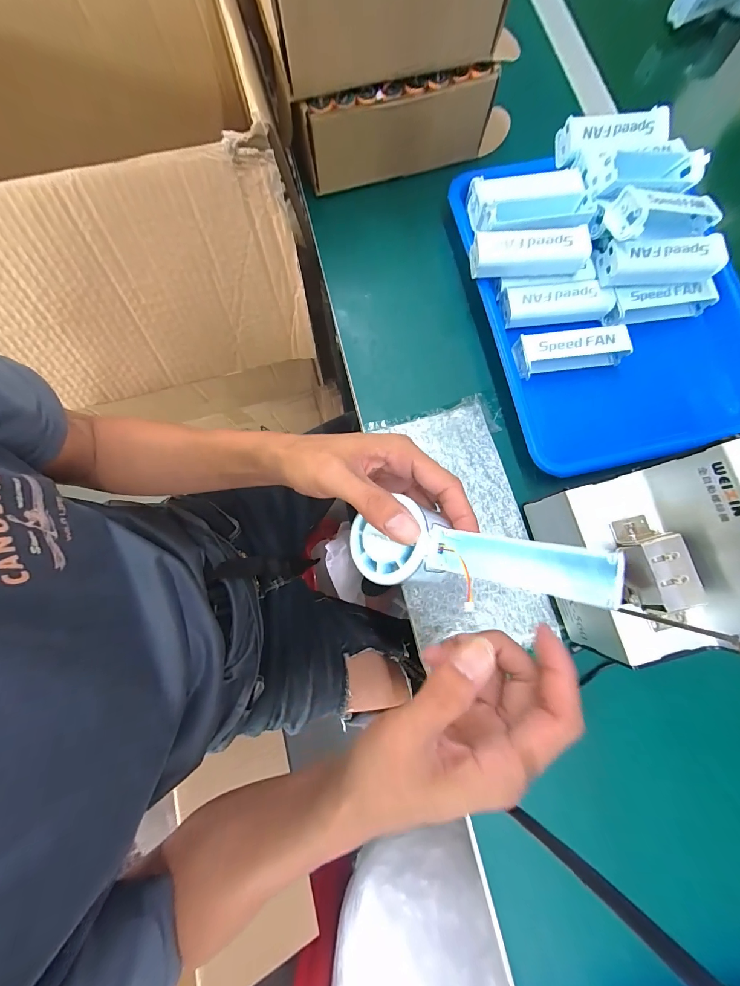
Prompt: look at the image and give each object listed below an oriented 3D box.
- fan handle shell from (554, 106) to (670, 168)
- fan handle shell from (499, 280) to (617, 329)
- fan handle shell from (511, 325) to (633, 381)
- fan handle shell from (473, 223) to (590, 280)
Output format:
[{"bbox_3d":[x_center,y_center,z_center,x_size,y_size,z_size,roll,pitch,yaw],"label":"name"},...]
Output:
[{"bbox_3d":[0.245,-0.353,0.348,0.107,0.032,0.028,-7,80,-2],"label":"fan handle shell"},{"bbox_3d":[0.183,-0.187,0.344,0.100,0.021,0.033,-3,79,-1],"label":"fan handle shell"},{"bbox_3d":[0.194,-0.137,0.336,0.100,0.024,0.034,-6,79,-2],"label":"fan handle shell"},{"bbox_3d":[0.149,-0.223,0.328,0.105,0.031,0.031,-2,79,-1],"label":"fan handle shell"}]

